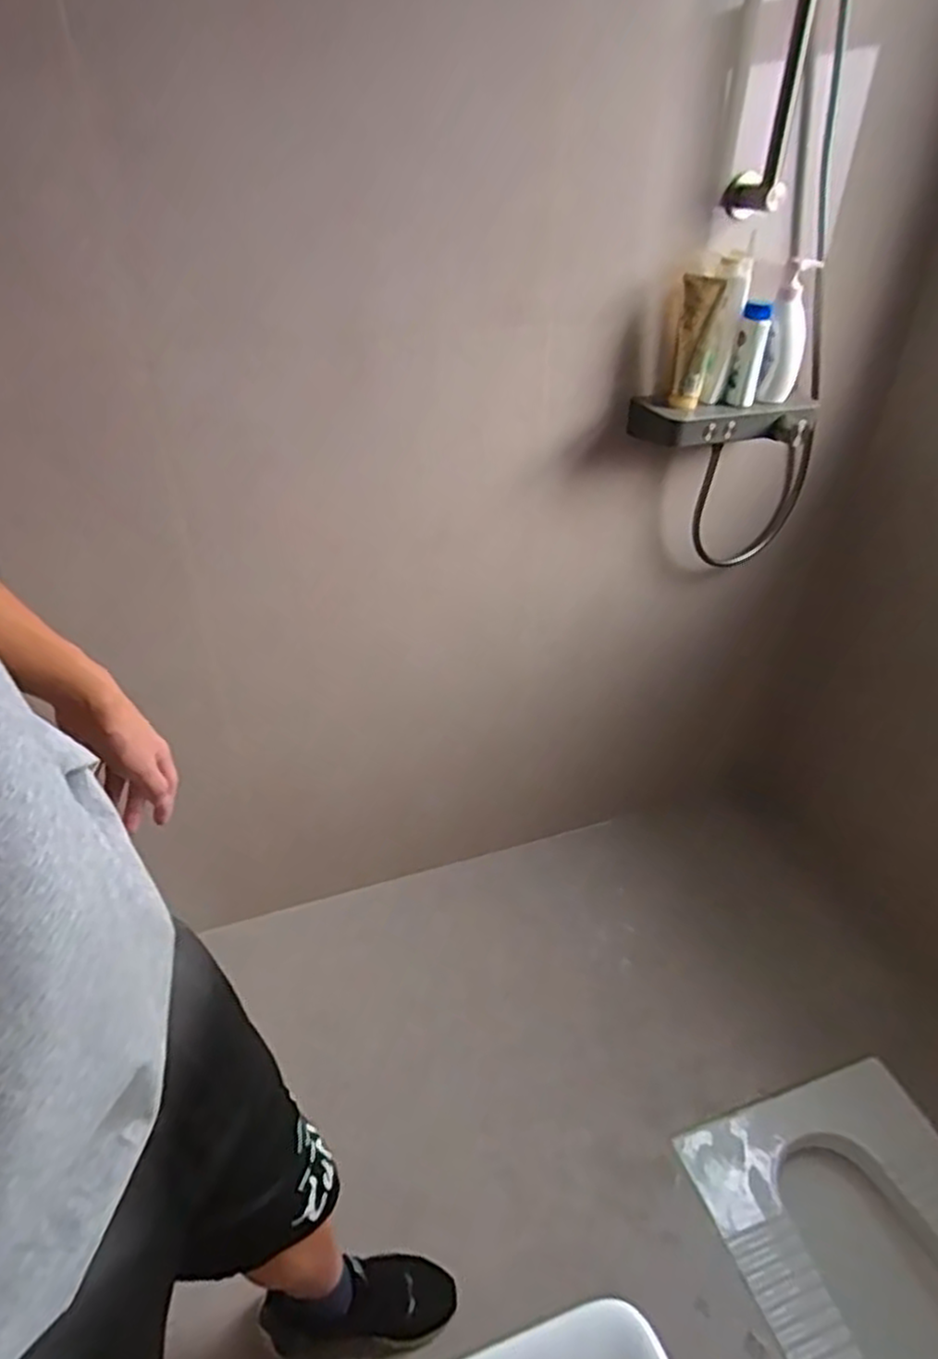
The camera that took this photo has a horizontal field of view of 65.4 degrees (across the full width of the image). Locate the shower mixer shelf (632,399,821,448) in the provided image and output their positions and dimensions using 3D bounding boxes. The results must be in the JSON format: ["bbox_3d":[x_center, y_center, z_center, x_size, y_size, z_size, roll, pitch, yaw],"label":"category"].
[{"bbox_3d":[0.443,-0.446,1.267,0.320,0.067,0.100,-3,38,-1],"label":"shower mixer shelf"}]

